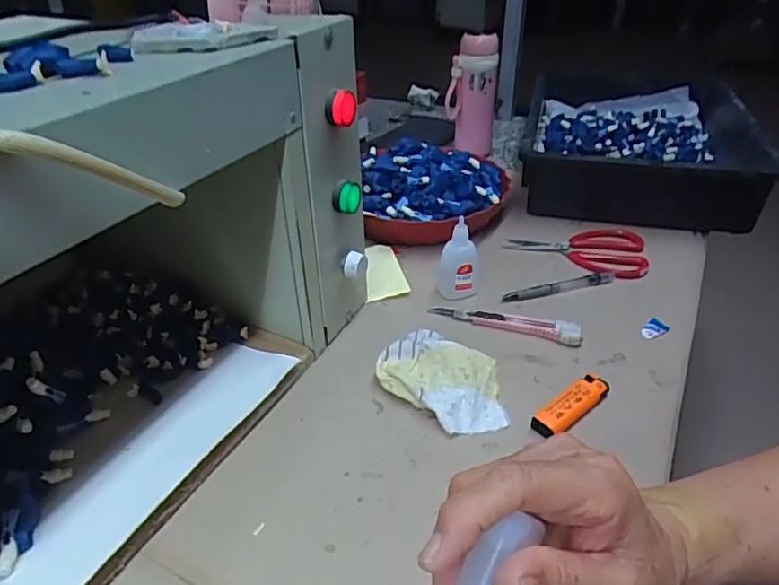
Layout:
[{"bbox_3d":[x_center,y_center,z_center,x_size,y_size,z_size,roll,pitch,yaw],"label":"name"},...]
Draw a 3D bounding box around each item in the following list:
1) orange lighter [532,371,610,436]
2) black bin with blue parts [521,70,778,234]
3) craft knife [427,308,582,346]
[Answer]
[{"bbox_3d":[0.154,0.095,0.473,0.081,0.015,0.024,-26,43,-32],"label":"orange lighter"},{"bbox_3d":[0.371,-0.222,0.854,0.308,0.099,0.414,9,35,13],"label":"black bin with blue parts"},{"bbox_3d":[0.115,0.027,0.567,0.150,0.017,0.018,13,38,18],"label":"craft knife"}]

